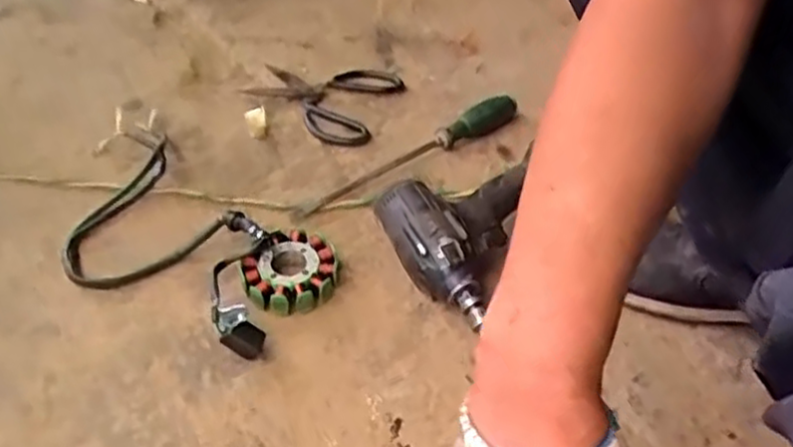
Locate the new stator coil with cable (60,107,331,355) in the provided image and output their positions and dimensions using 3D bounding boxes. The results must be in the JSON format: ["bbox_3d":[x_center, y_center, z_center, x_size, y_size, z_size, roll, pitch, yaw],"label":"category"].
[{"bbox_3d":[-0.193,0.015,0.674,0.272,0.040,0.176,29,50,27],"label":"new stator coil with cable"}]

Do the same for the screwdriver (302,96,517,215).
[{"bbox_3d":[0.026,-0.084,0.814,0.310,0.026,0.032,-30,51,-29],"label":"screwdriver"}]

